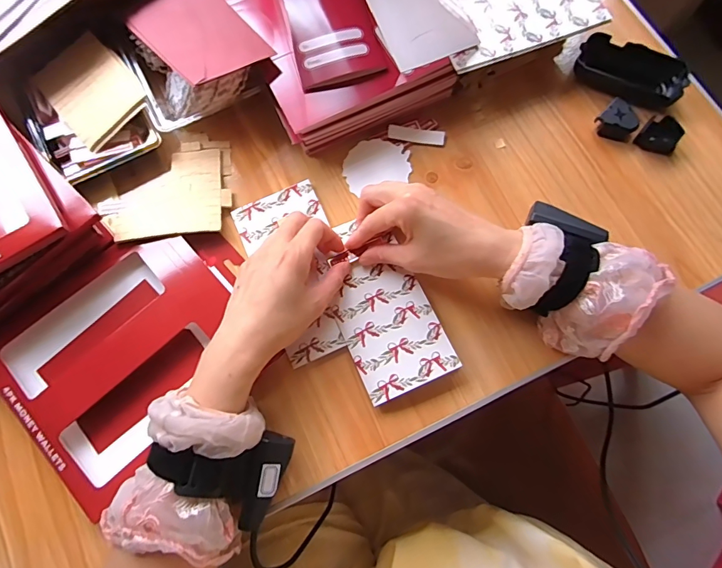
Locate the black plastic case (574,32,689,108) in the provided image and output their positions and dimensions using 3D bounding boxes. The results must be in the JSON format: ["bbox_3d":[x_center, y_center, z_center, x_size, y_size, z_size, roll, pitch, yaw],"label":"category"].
[{"bbox_3d":[0.289,-0.229,0.453,0.109,0.031,0.054,23,76,7],"label":"black plastic case"}]

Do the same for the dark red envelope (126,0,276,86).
[{"bbox_3d":[-0.169,-0.261,0.424,0.095,0.009,0.157,-38,69,-16],"label":"dark red envelope"}]

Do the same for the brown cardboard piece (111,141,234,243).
[{"bbox_3d":[-0.195,-0.098,0.430,0.117,0.017,0.110,-7,74,-2],"label":"brown cardboard piece"}]

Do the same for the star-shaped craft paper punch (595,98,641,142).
[{"bbox_3d":[0.272,-0.171,0.440,0.038,0.021,0.038,44,79,11],"label":"star-shaped craft paper punch"}]

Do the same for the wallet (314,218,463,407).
[{"bbox_3d":[0.017,0.017,0.389,0.084,0.013,0.166,-23,75,-6],"label":"wallet"}]

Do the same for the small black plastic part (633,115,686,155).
[{"bbox_3d":[0.317,-0.157,0.439,0.039,0.018,0.033,39,78,10],"label":"small black plastic part"}]

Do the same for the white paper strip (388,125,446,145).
[{"bbox_3d":[0.060,-0.160,0.448,0.061,0.004,0.015,8,88,2],"label":"white paper strip"}]

